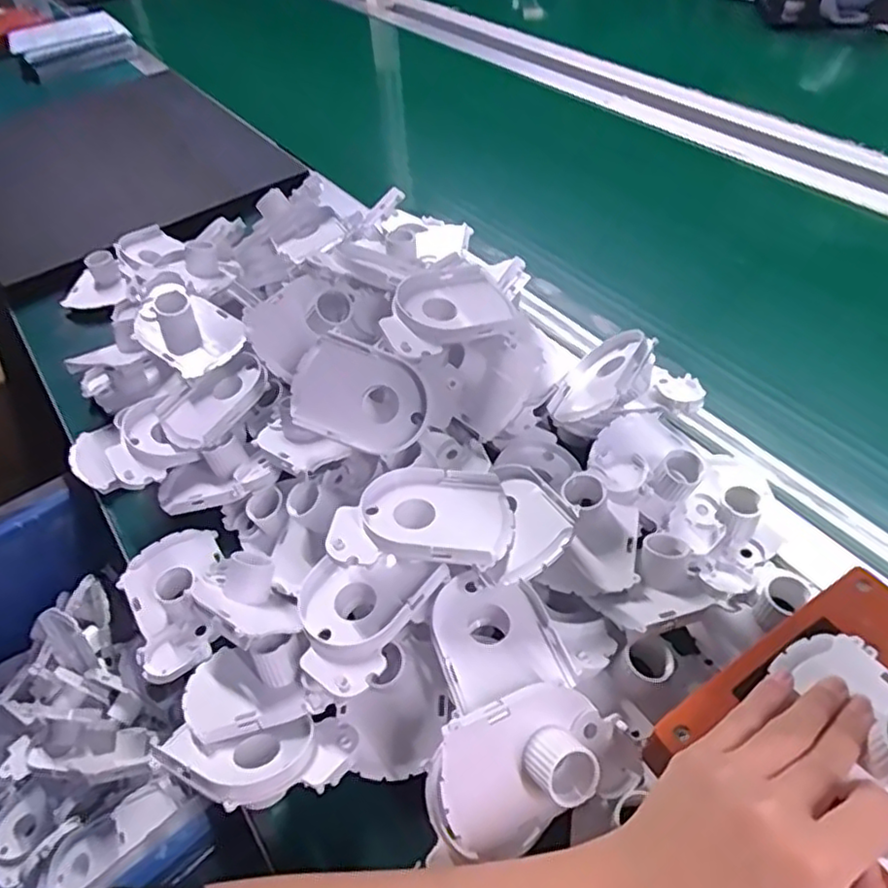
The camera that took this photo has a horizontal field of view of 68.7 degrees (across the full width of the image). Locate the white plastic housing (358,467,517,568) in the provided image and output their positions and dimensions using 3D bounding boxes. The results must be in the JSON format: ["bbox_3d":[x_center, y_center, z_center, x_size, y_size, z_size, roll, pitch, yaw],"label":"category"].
[{"bbox_3d":[-0.003,0.037,0.374,0.084,0.016,0.067,8,51,12],"label":"white plastic housing"}]

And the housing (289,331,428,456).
[{"bbox_3d":[-0.052,-0.030,0.428,0.085,0.042,0.060,20,92,5],"label":"housing"}]

